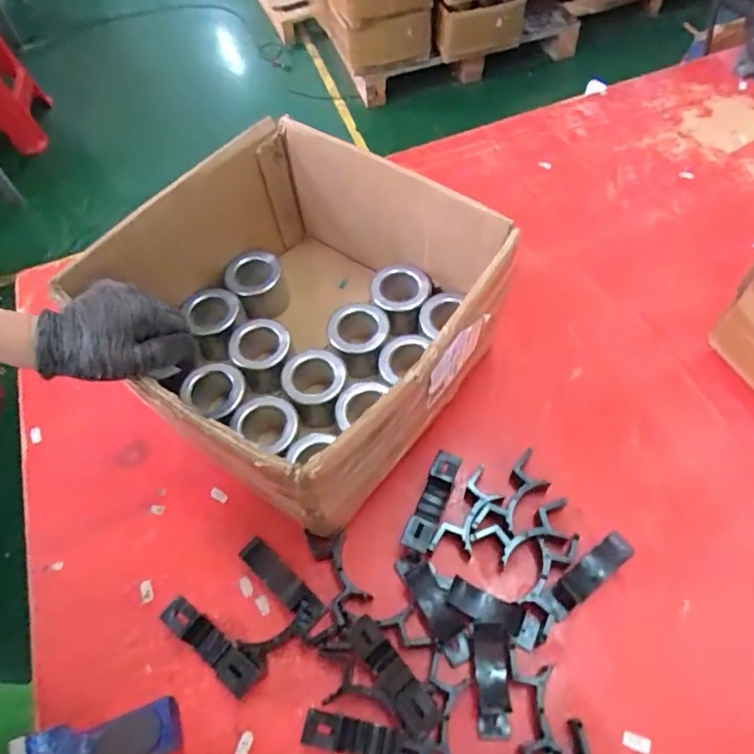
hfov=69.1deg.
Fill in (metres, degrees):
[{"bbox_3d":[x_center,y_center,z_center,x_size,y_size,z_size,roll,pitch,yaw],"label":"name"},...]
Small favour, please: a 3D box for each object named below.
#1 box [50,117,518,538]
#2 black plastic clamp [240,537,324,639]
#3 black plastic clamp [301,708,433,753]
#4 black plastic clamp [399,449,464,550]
[{"bbox_3d":[-0.075,-0.054,0.580,0.329,0.199,0.323,31,66,20],"label":"box"},{"bbox_3d":[-0.092,0.193,0.511,0.100,0.026,0.030,37,68,22],"label":"black plastic clamp"},{"bbox_3d":[-0.007,0.291,0.437,0.100,0.037,0.026,11,61,10],"label":"black plastic clamp"},{"bbox_3d":[0.054,0.124,0.536,0.025,0.035,0.100,20,63,15],"label":"black plastic clamp"}]

